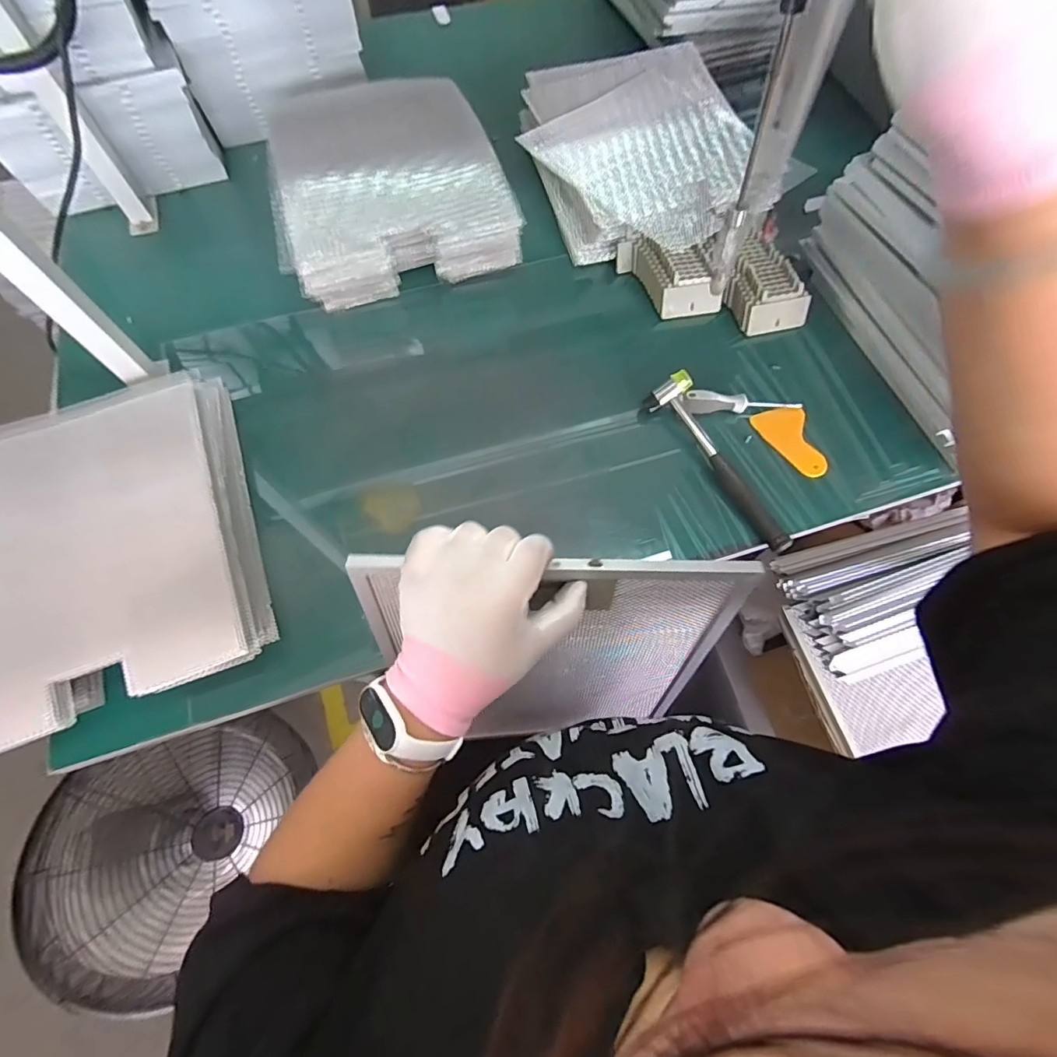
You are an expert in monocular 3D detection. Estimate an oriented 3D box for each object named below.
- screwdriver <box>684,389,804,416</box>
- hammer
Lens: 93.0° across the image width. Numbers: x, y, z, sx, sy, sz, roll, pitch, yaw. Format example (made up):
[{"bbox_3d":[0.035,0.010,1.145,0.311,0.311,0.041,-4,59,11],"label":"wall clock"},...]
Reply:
[{"bbox_3d":[0.276,-0.162,0.647,0.158,0.032,0.029,-3,68,-2],"label":"screwdriver"},{"bbox_3d":[0.228,-0.078,0.605,0.052,0.041,0.247,-24,71,-10],"label":"hammer"}]

